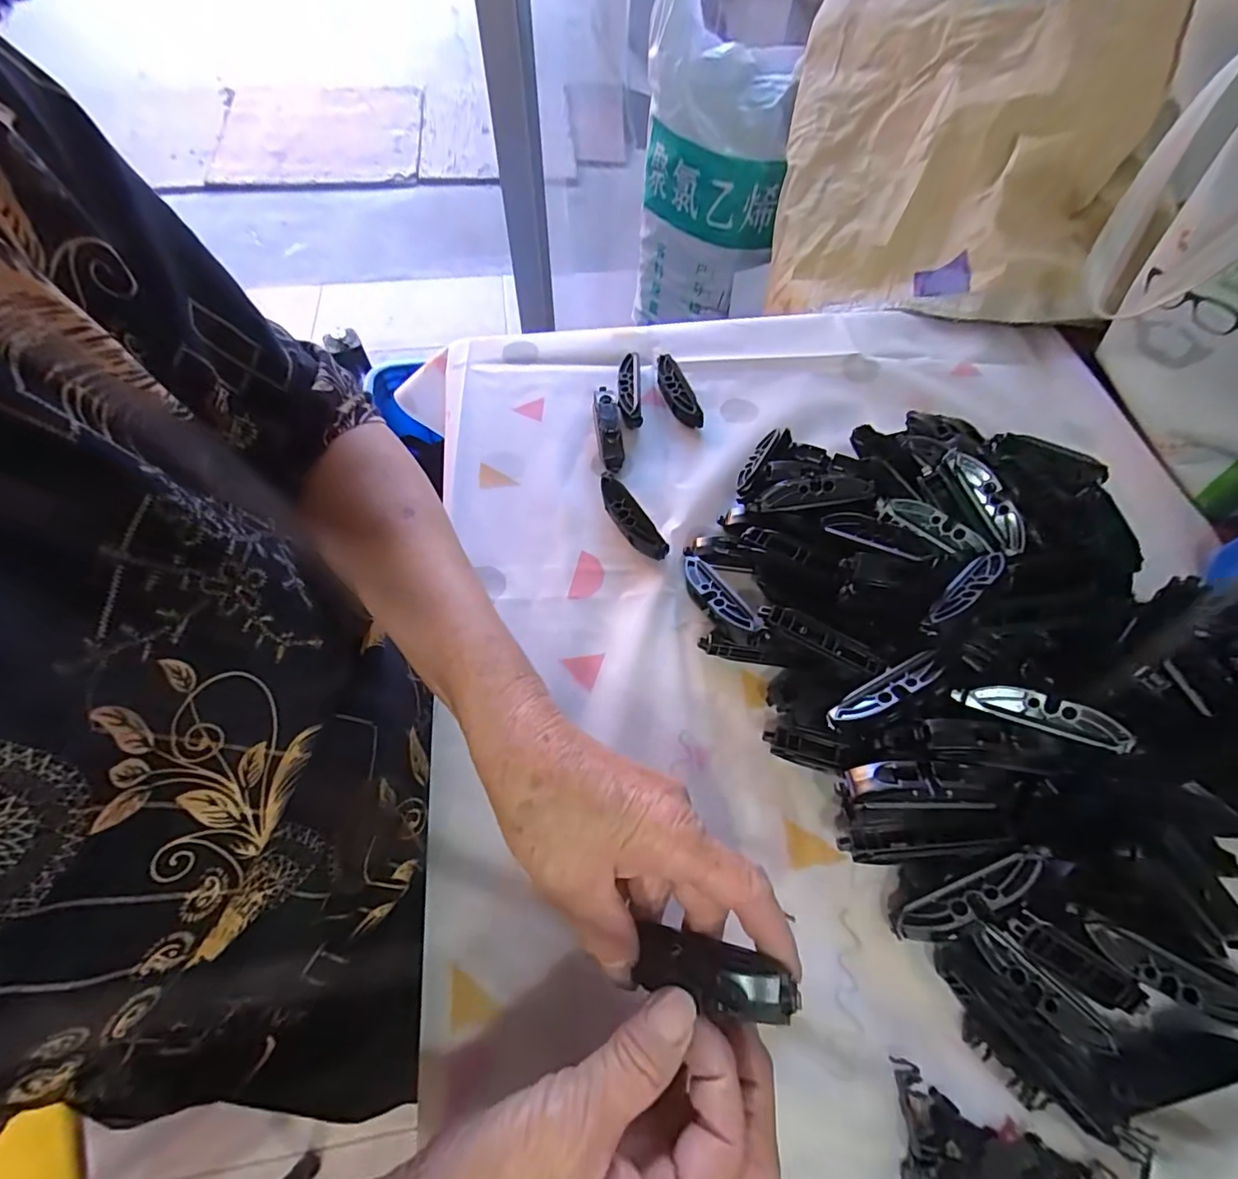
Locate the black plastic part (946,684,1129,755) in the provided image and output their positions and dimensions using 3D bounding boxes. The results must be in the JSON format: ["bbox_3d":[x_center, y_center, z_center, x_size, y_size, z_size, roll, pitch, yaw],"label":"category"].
[{"bbox_3d":[0.220,0.064,0.276,0.077,0.008,0.019,20,91,16],"label":"black plastic part"}]

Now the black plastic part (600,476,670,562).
[{"bbox_3d":[0.008,-0.049,0.379,0.017,0.018,0.072,-32,66,-17],"label":"black plastic part"}]

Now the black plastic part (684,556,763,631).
[{"bbox_3d":[0.061,0.006,0.341,0.020,0.016,0.073,-26,48,-14],"label":"black plastic part"}]

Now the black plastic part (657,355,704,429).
[{"bbox_3d":[0.048,-0.167,0.452,0.020,0.019,0.078,-15,62,-9],"label":"black plastic part"}]

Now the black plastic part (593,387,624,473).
[{"bbox_3d":[-0.009,-0.132,0.426,0.019,0.018,0.080,-6,61,-4],"label":"black plastic part"}]

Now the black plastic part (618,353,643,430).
[{"bbox_3d":[0.009,-0.166,0.447,0.019,0.016,0.076,-1,61,-1],"label":"black plastic part"}]

